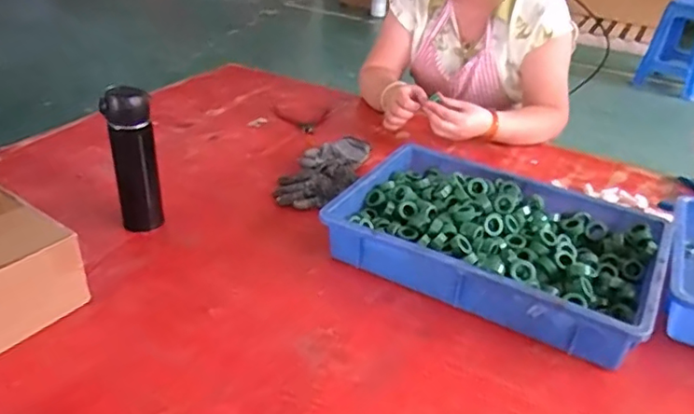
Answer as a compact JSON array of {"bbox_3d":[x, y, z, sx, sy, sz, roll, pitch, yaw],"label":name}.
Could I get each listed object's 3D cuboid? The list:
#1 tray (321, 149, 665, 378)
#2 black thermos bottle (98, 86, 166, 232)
[{"bbox_3d":[0.218,0.041,0.854,0.431,0.077,0.303,18,35,24],"label":"tray"},{"bbox_3d":[-0.310,-0.069,0.854,0.059,0.208,0.058,-2,32,-7],"label":"black thermos bottle"}]

